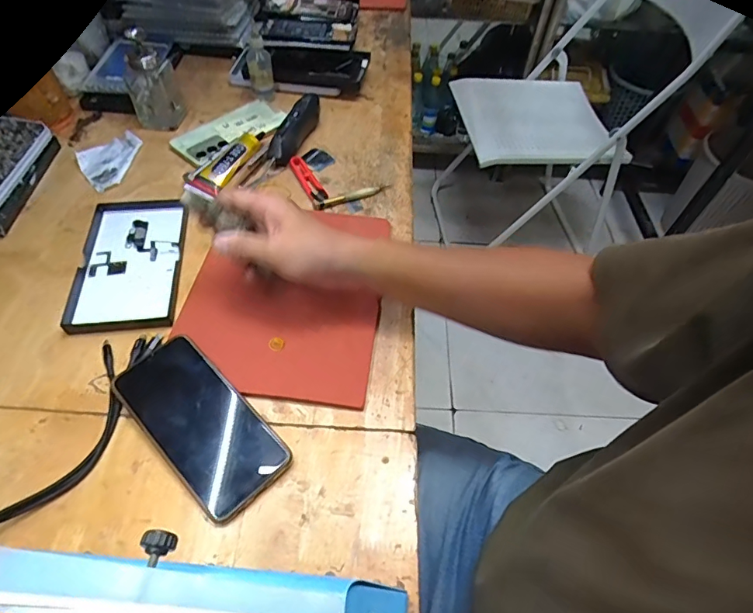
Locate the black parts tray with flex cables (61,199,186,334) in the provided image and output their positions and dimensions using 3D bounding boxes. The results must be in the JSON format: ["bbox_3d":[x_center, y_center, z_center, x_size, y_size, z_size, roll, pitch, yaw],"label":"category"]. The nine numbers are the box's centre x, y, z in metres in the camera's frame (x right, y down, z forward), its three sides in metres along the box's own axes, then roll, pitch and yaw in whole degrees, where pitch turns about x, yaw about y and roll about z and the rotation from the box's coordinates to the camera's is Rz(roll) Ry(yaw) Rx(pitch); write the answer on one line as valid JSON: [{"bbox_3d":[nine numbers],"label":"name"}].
[{"bbox_3d":[-0.268,-0.055,0.518,0.101,0.017,0.185,-5,53,-7],"label":"black parts tray with flex cables"}]

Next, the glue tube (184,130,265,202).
[{"bbox_3d":[-0.190,-0.190,0.609,0.036,0.019,0.135,22,59,16],"label":"glue tube"}]

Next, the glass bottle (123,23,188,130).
[{"bbox_3d":[-0.312,-0.314,0.654,0.055,0.119,0.059,11,55,3],"label":"glass bottle"}]

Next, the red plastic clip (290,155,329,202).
[{"bbox_3d":[-0.088,-0.166,0.613,0.023,0.015,0.086,-22,58,-19],"label":"red plastic clip"}]

